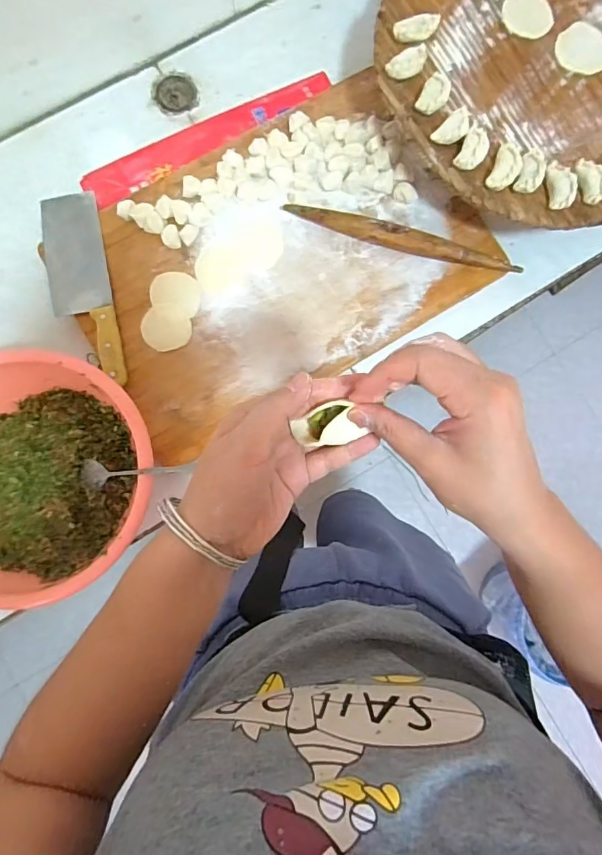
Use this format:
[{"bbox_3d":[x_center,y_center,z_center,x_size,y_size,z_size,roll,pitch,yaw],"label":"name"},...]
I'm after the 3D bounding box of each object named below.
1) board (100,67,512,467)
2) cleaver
[{"bbox_3d":[-0.028,-0.238,0.648,0.530,0.027,0.356,-30,85,-5],"label":"board"},{"bbox_3d":[-0.296,-0.187,0.630,0.079,0.030,0.272,-12,83,-3],"label":"cleaver"}]

